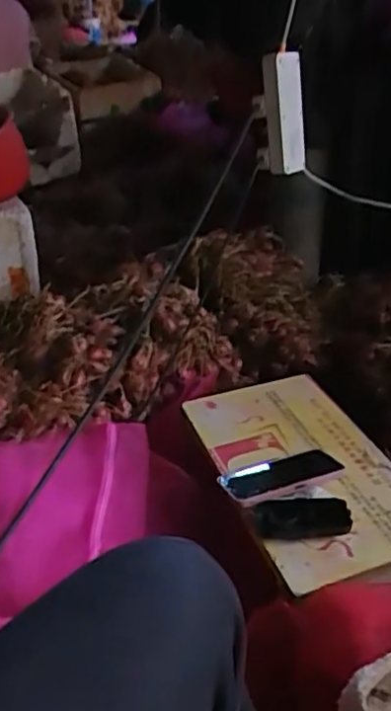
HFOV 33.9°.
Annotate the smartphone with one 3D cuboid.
[{"bbox_3d":[0.118,0.166,0.884,0.153,0.013,0.084,-16,21,-11],"label":"smartphone"}]

